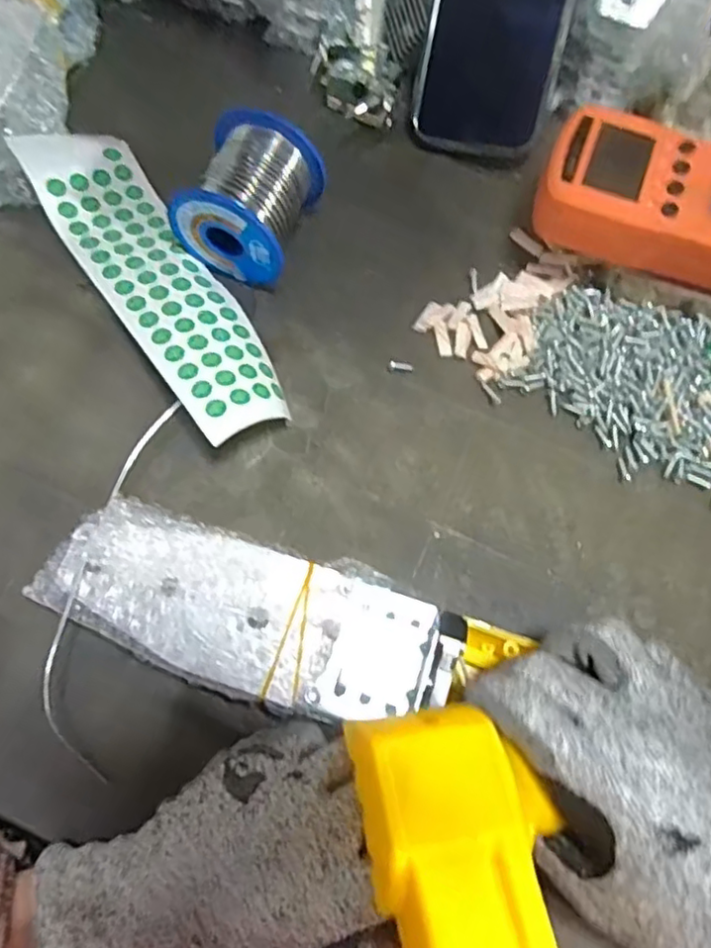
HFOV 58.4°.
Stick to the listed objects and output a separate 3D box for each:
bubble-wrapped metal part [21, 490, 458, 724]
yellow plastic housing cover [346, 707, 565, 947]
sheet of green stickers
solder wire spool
[{"bbox_3d":[-0.045,0.060,0.272,0.177,0.012,0.063,16,75,1],"label":"bubble-wrapped metal part"},{"bbox_3d":[0.037,0.136,0.196,0.053,0.036,0.103,2,54,-23],"label":"yellow plastic housing cover"},{"bbox_3d":[-0.105,-0.107,0.337,0.060,0.013,0.211,-28,71,-28],"label":"sheet of green stickers"},{"bbox_3d":[-0.054,-0.148,0.343,0.058,0.051,0.074,23,74,5],"label":"solder wire spool"}]

